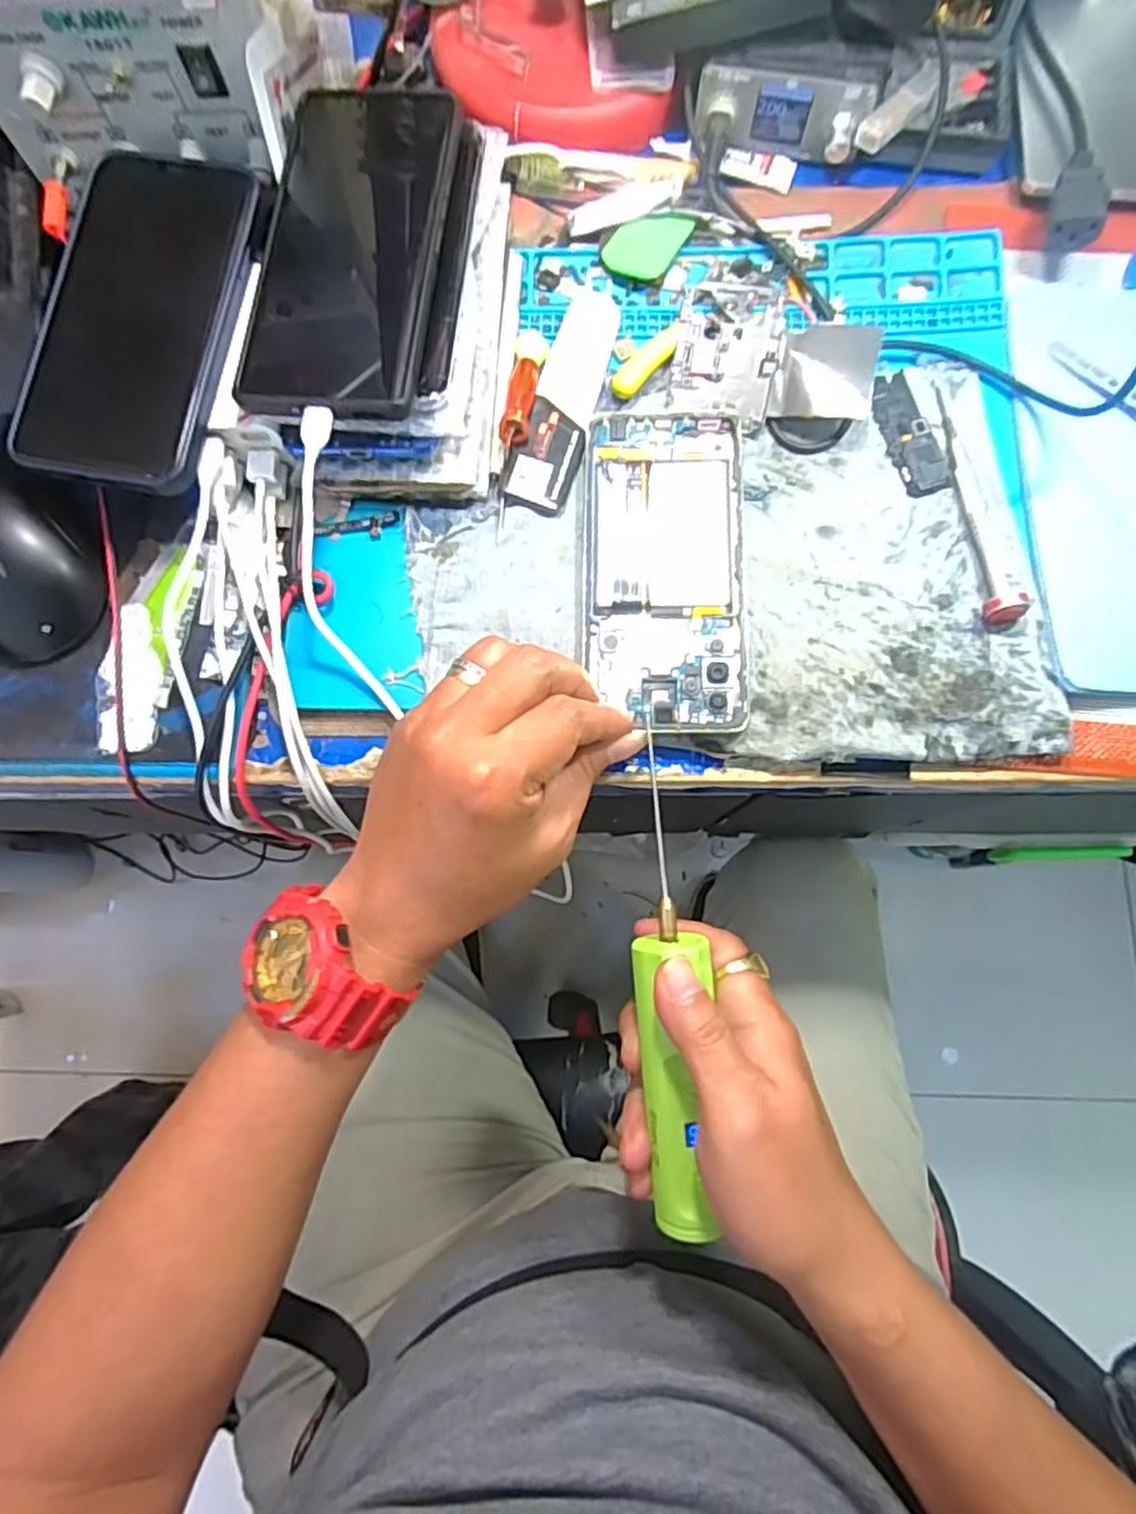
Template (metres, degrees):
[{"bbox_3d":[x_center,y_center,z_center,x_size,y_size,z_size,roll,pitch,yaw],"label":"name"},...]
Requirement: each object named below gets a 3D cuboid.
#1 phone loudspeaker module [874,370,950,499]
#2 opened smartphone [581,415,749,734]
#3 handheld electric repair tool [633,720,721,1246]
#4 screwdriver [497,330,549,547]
[{"bbox_3d":[0.163,-0.156,0.346,0.023,0.011,0.064,-13,78,-1],"label":"phone loudspeaker module"},{"bbox_3d":[0.045,-0.088,0.334,0.075,0.006,0.154,-3,79,1],"label":"opened smartphone"},{"bbox_3d":[0.043,0.096,0.306,0.026,0.027,0.204,-3,82,1],"label":"handheld electric repair tool"},{"bbox_3d":[-0.024,-0.160,0.349,0.015,0.018,0.109,7,86,2],"label":"screwdriver"}]

